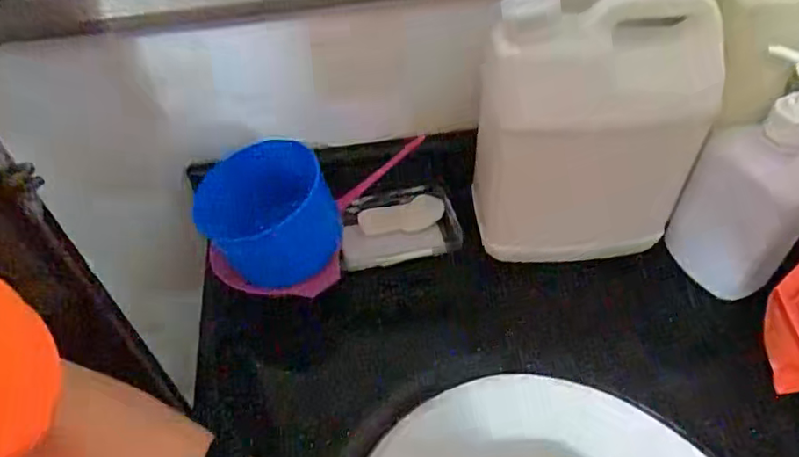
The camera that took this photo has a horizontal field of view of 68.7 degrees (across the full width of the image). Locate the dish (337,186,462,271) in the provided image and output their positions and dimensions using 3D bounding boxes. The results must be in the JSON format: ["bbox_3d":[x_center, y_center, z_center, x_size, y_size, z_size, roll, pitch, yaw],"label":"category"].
[{"bbox_3d":[0.000,0.002,0.545,0.107,0.024,0.082,-8,48,-3],"label":"dish"}]

